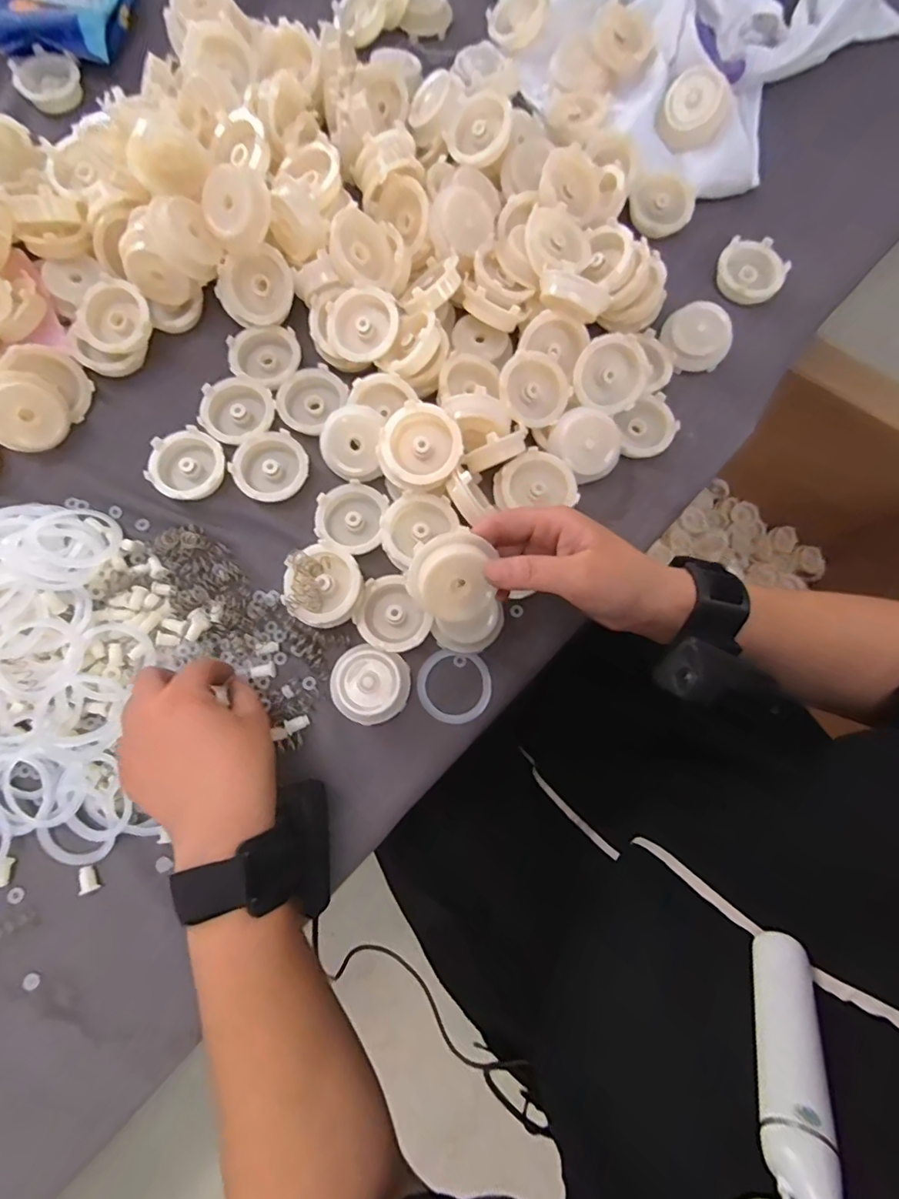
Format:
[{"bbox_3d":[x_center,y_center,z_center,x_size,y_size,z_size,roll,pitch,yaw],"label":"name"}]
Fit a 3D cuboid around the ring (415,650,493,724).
[{"bbox_3d":[0.004,0.062,0.364,0.054,0.004,0.050,0,77,-1],"label":"ring"}]

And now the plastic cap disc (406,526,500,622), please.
[{"bbox_3d":[0.002,-0.014,0.288,0.046,0.019,0.046,-3,118,-5],"label":"plastic cap disc"}]

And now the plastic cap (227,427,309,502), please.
[{"bbox_3d":[-0.135,-0.100,0.386,0.053,0.012,0.053,0,77,-1],"label":"plastic cap"}]

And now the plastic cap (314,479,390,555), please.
[{"bbox_3d":[-0.073,-0.060,0.375,0.049,0.013,0.055,9,78,1],"label":"plastic cap"}]

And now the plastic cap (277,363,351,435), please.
[{"bbox_3d":[-0.109,-0.156,0.401,0.044,0.016,0.055,32,79,6],"label":"plastic cap"}]

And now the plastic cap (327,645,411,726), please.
[{"bbox_3d":[-0.055,0.059,0.354,0.052,0.021,0.050,0,77,-1],"label":"plastic cap"}]

